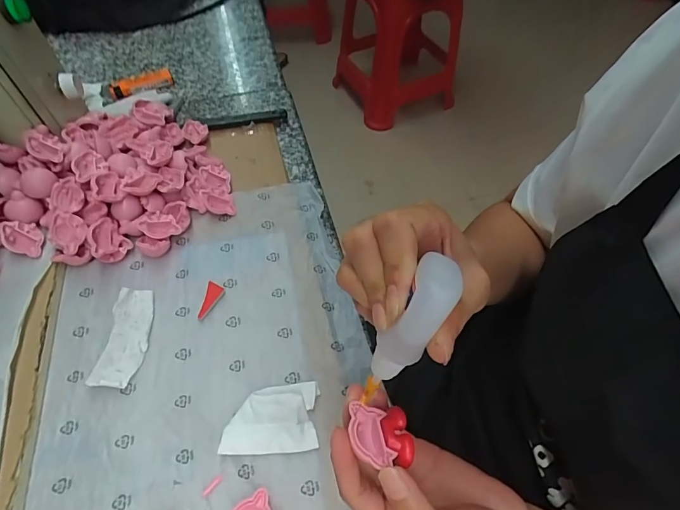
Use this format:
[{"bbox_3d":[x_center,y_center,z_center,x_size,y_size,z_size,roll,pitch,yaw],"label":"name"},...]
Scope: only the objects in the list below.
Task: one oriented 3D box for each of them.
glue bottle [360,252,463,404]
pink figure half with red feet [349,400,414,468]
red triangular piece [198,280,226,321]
[{"bbox_3d":[0.028,0.040,0.187,0.021,0.087,0.024,39,36,21],"label":"glue bottle"},{"bbox_3d":[0.021,0.095,0.217,0.031,0.012,0.031,-2,58,-1],"label":"pink figure half with red feet"},{"bbox_3d":[-0.111,0.039,0.349,0.014,0.004,0.035,7,56,3],"label":"red triangular piece"}]

